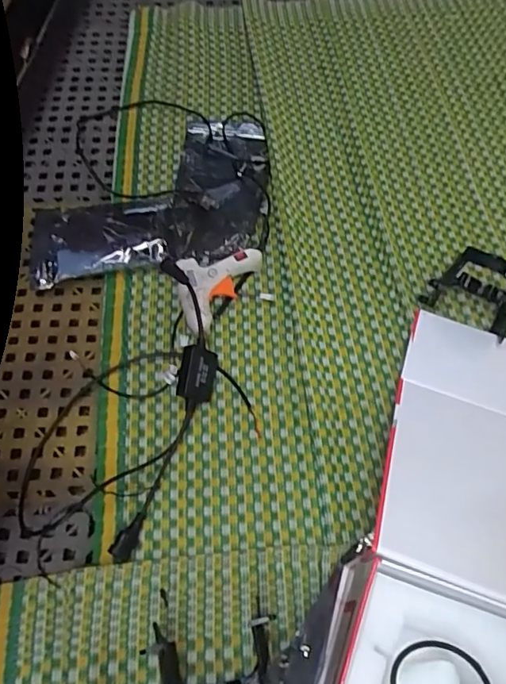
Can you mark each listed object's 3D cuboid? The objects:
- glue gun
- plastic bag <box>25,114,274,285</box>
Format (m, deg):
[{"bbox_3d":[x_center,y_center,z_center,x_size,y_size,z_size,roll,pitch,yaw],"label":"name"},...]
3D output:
[{"bbox_3d":[-0.054,-0.076,0.631,0.076,0.034,0.126,30,67,15],"label":"glue gun"},{"bbox_3d":[-0.132,-0.204,0.695,0.315,0.041,0.264,-7,63,-3],"label":"plastic bag"}]

